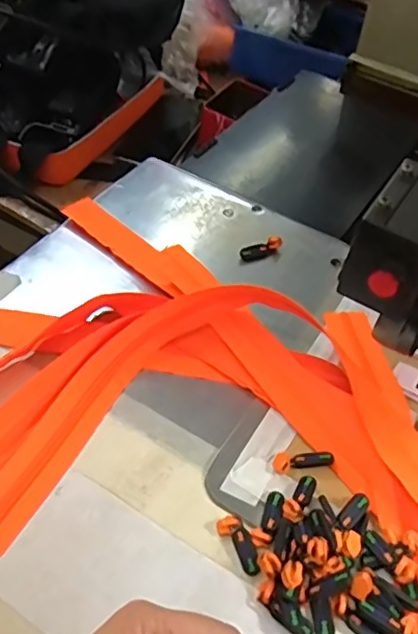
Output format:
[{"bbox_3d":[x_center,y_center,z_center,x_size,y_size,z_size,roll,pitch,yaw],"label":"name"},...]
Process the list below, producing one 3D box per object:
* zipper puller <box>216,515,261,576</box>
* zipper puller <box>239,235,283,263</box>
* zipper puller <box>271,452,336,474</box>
[{"bbox_3d":[0.018,0.133,0.346,0.012,0.008,0.035,-23,55,-24],"label":"zipper puller"},{"bbox_3d":[0.047,-0.059,0.520,0.038,0.012,0.012,-24,54,-7],"label":"zipper puller"},{"bbox_3d":[0.060,0.092,0.383,0.039,0.006,0.012,-5,50,-10],"label":"zipper puller"}]

